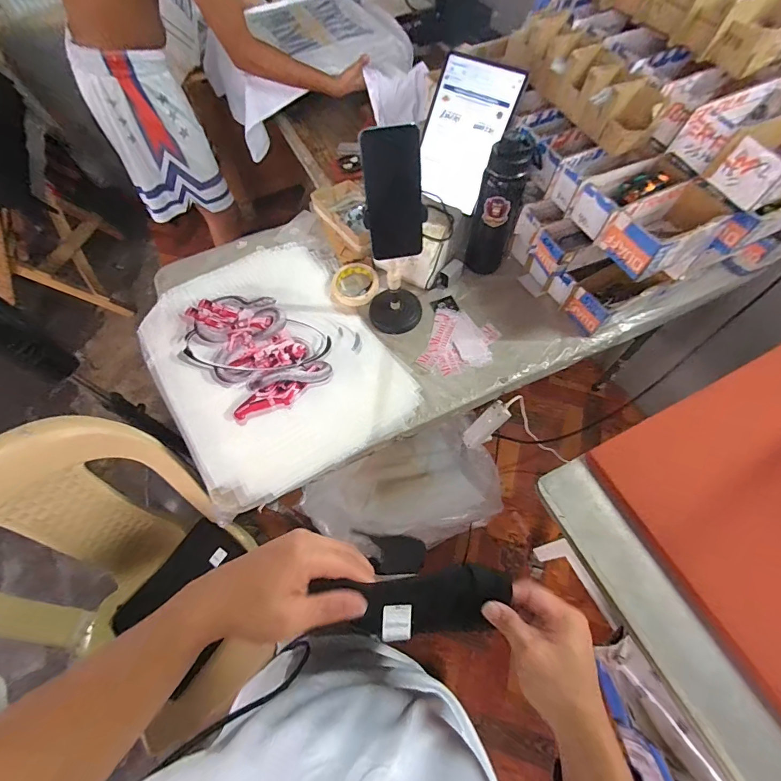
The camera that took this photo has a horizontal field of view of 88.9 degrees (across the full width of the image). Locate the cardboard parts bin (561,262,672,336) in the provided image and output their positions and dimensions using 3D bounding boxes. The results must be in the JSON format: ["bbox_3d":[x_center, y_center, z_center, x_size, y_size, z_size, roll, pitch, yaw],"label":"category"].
[{"bbox_3d":[0.442,-0.187,0.786,0.174,0.083,0.083,-26,65,-12],"label":"cardboard parts bin"}]

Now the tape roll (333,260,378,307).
[{"bbox_3d":[-0.079,-0.231,0.851,0.096,0.017,0.106,-34,67,-15],"label":"tape roll"}]

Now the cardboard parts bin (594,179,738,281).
[{"bbox_3d":[0.450,-0.263,0.646,0.192,0.071,0.099,-27,65,-12],"label":"cardboard parts bin"}]

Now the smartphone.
[{"bbox_3d":[0.006,-0.258,0.536,0.073,0.165,0.008,-11,46,-5],"label":"smartphone"}]

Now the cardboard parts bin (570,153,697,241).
[{"bbox_3d":[0.402,-0.326,0.674,0.183,0.067,0.086,-25,65,-11],"label":"cardboard parts bin"}]

